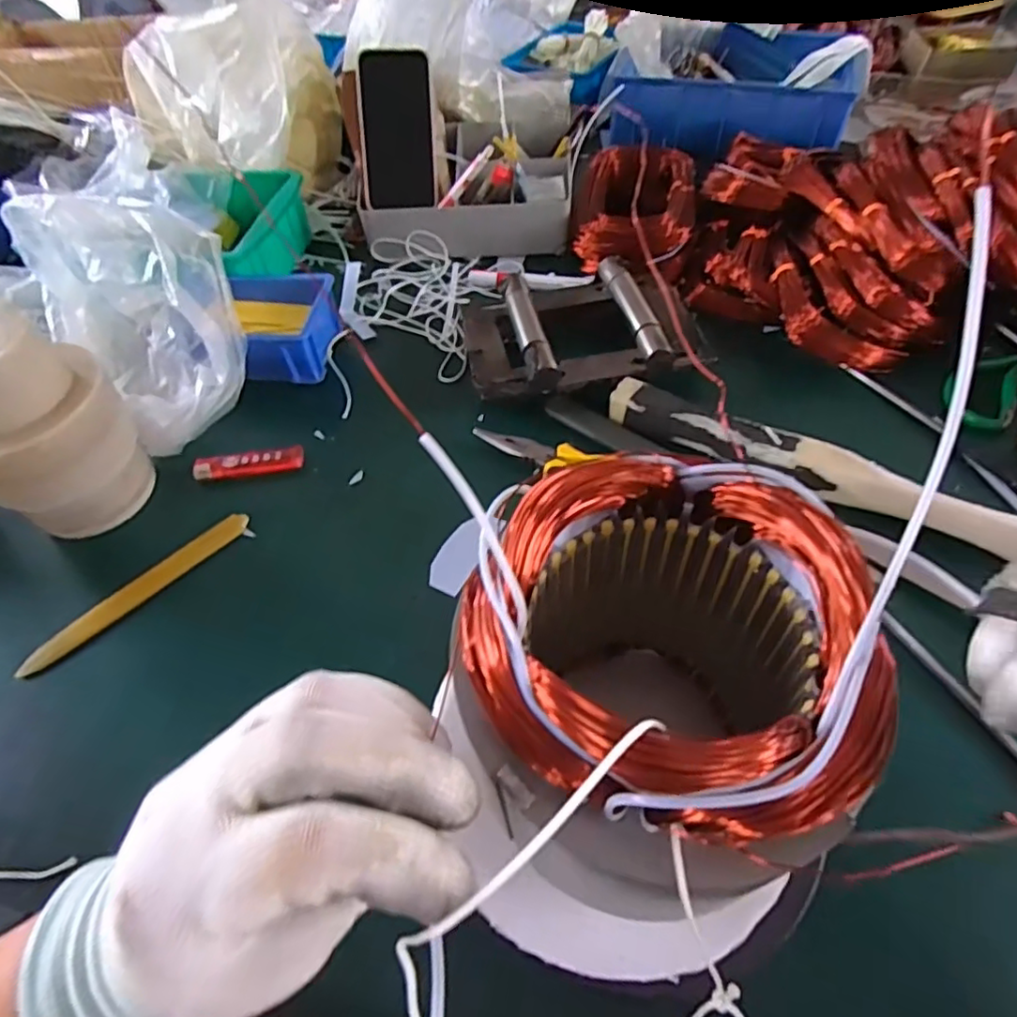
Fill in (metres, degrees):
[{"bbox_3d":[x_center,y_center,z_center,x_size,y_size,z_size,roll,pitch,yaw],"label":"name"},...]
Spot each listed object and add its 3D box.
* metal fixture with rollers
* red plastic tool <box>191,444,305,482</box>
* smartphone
[{"bbox_3d":[0.059,-0.156,0.543,0.198,0.050,0.151,-10,53,-3],"label":"metal fixture with rollers"},{"bbox_3d":[-0.208,-0.036,0.497,0.083,0.016,0.018,-9,53,-3],"label":"red plastic tool"},{"bbox_3d":[-0.114,-0.383,0.625,0.072,0.140,0.009,-1,19,1],"label":"smartphone"}]

